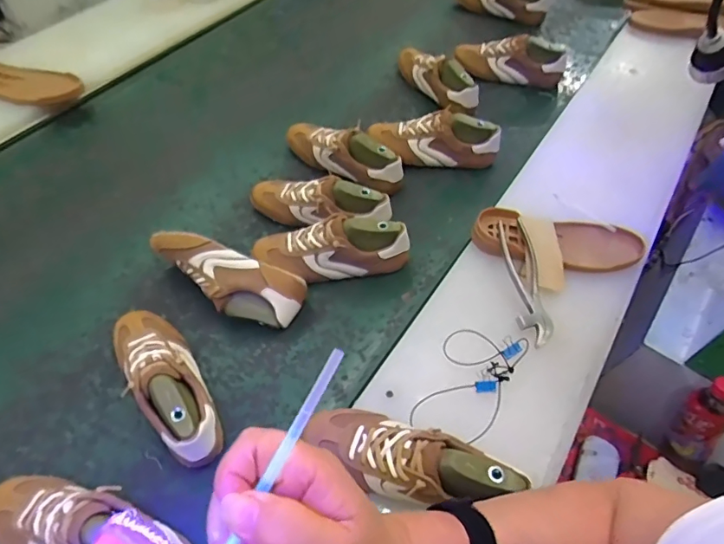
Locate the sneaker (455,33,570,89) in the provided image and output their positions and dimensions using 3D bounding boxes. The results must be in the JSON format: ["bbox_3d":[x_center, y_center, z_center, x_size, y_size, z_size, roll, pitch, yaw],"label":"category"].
[{"bbox_3d":[0.351,-0.500,1.146,0.248,0.092,0.076,12,54,4],"label":"sneaker"}]

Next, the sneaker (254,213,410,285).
[{"bbox_3d":[-0.050,-0.044,0.788,0.243,0.088,0.090,-7,55,-9],"label":"sneaker"}]

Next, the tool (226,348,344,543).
[{"bbox_3d":[-0.042,0.094,0.247,0.007,0.005,0.123,27,78,15],"label":"tool"}]

